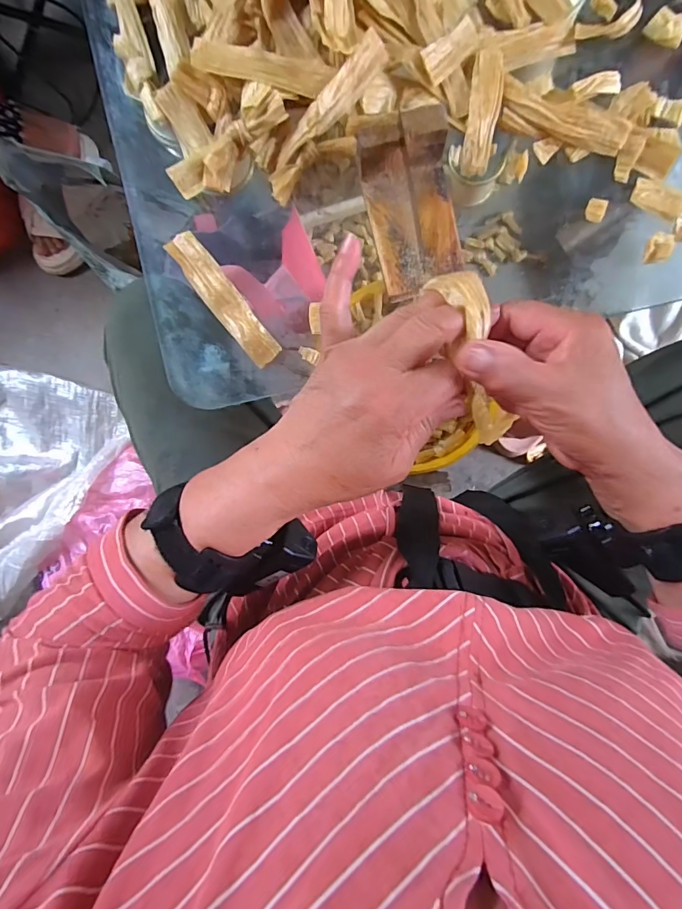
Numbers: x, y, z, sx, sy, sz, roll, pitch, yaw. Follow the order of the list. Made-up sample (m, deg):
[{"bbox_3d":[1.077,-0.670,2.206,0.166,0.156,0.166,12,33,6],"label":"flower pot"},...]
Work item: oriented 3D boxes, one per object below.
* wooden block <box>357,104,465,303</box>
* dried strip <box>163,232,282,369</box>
[{"bbox_3d":[0.053,-0.178,0.320,0.062,0.044,0.104,-14,91,5],"label":"wooden block"},{"bbox_3d":[-0.097,-0.128,0.364,0.027,0.008,0.127,-38,89,6],"label":"dried strip"}]

